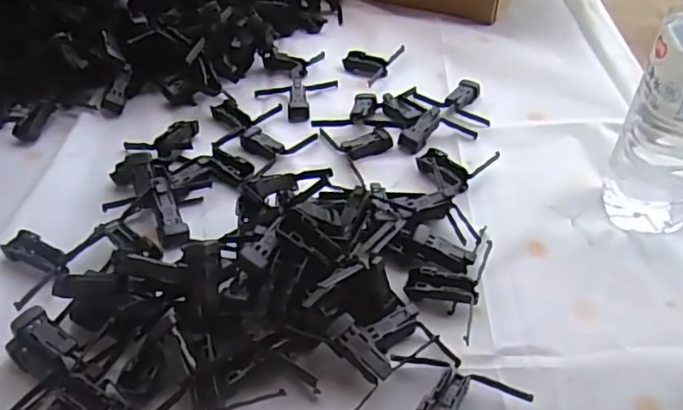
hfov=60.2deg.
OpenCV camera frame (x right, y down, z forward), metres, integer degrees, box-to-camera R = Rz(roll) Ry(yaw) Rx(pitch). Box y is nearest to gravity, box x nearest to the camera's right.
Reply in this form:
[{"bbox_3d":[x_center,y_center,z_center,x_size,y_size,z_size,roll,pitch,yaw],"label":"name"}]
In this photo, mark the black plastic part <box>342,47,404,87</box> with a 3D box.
[{"bbox_3d":[0.030,-0.153,0.621,0.048,0.012,0.070,25,48,19],"label":"black plastic part"}]

